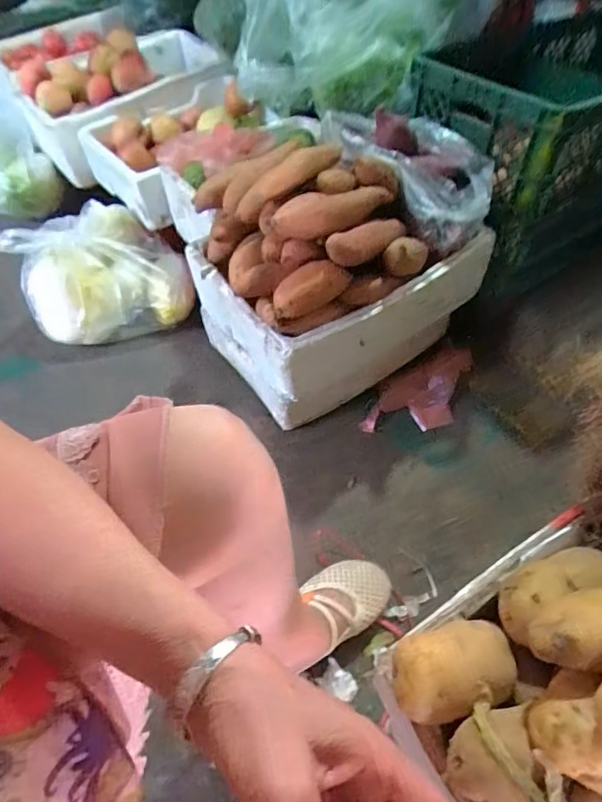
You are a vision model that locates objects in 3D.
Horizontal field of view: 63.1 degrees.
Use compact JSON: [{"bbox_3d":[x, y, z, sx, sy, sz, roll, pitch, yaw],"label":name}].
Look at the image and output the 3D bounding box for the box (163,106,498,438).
[{"bbox_3d":[0.072,-0.234,0.881,0.434,0.380,0.311,-26,55,-21],"label":"box"}]

